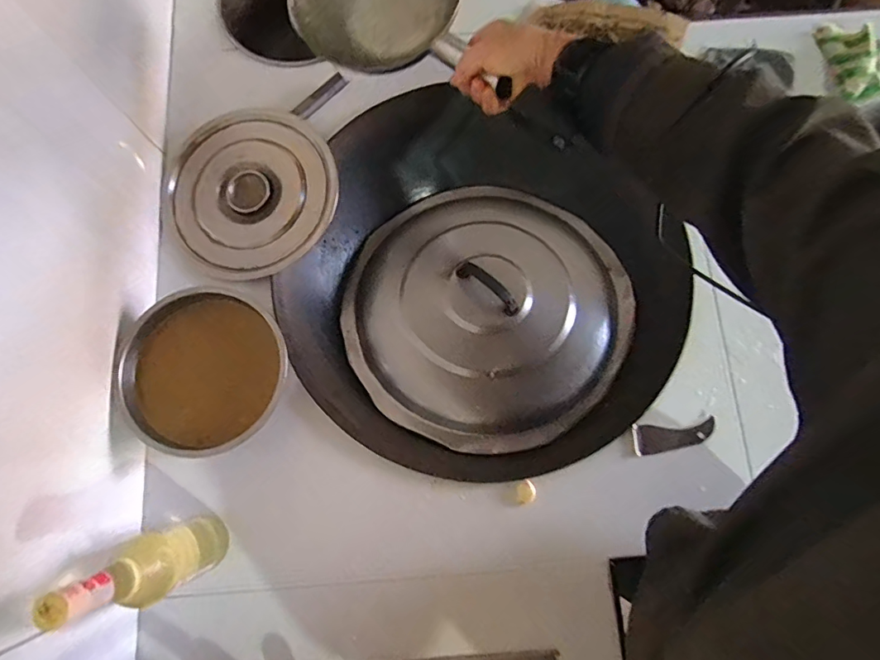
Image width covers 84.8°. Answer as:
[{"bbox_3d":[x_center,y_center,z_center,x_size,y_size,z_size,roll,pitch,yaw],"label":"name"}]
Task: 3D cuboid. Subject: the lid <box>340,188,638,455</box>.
[{"bbox_3d":[0.072,-0.039,0.727,0.418,0.086,0.403,0,77,0],"label":"lid"}]

